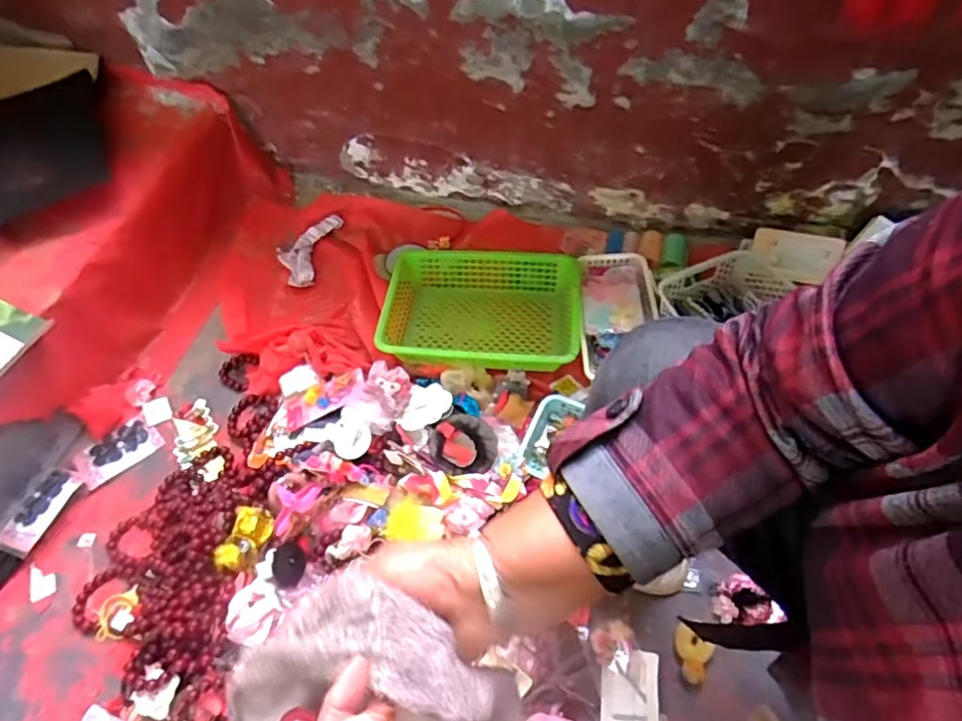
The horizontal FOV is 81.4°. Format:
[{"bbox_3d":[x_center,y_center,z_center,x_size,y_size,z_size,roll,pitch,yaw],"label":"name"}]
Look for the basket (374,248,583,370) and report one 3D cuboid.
[{"bbox_3d":[0.001,-0.080,0.962,0.329,0.092,0.234,3,58,6],"label":"basket"}]

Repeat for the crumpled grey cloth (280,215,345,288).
[{"bbox_3d":[-0.348,-0.224,1.120,0.084,0.025,0.184,10,59,11],"label":"crumpled grey cloth"}]

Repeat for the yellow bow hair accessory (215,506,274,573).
[{"bbox_3d":[-0.316,0.238,0.753,0.047,0.031,0.084,10,59,11],"label":"yellow bow hair accessory"}]

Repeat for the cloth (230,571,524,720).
[{"bbox_3d":[-0.053,0.174,0.305,0.143,0.099,0.088,1,58,5],"label":"cloth"}]

